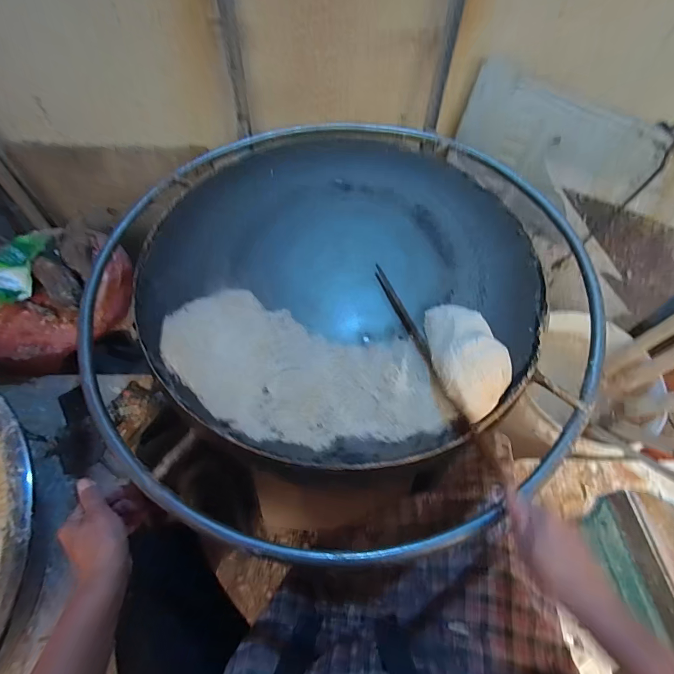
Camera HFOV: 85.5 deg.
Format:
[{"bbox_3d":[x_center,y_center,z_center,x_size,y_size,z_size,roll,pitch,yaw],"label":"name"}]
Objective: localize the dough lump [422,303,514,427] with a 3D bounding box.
[{"bbox_3d":[0.171,0.021,0.474,0.094,0.062,0.161,-4,59,-4],"label":"dough lump"}]

